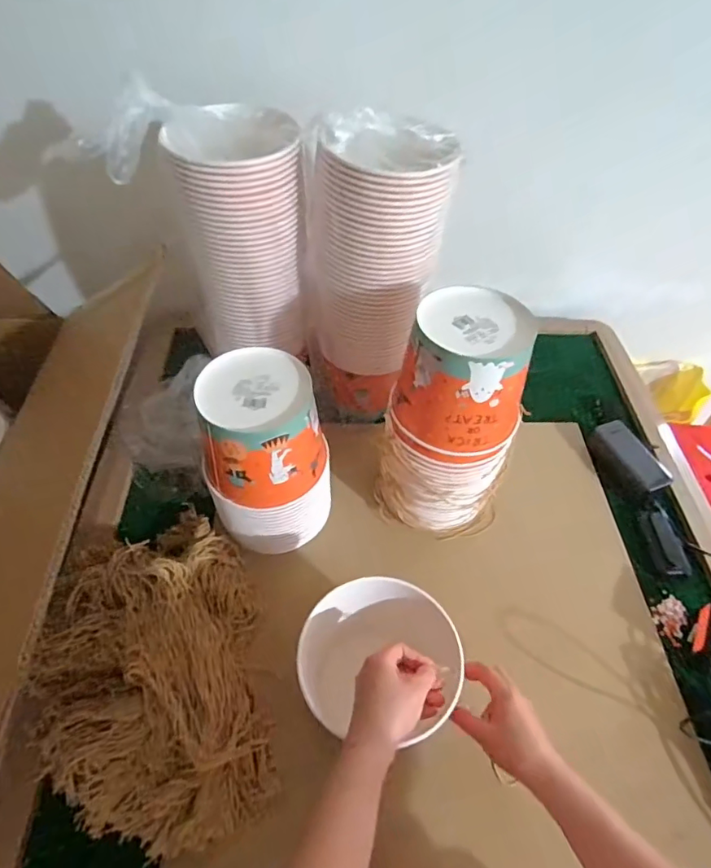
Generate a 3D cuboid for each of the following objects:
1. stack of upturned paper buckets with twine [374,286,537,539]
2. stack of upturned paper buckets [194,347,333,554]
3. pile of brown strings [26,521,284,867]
[{"bbox_3d":[0.128,-0.016,0.671,0.158,0.306,0.163,18,53,12],"label":"stack of upturned paper buckets with twine"},{"bbox_3d":[-0.108,0.033,0.667,0.147,0.244,0.143,-2,51,-4],"label":"stack of upturned paper buckets"},{"bbox_3d":[-0.237,0.266,0.596,0.249,0.066,0.356,-8,52,-9],"label":"pile of brown strings"}]

